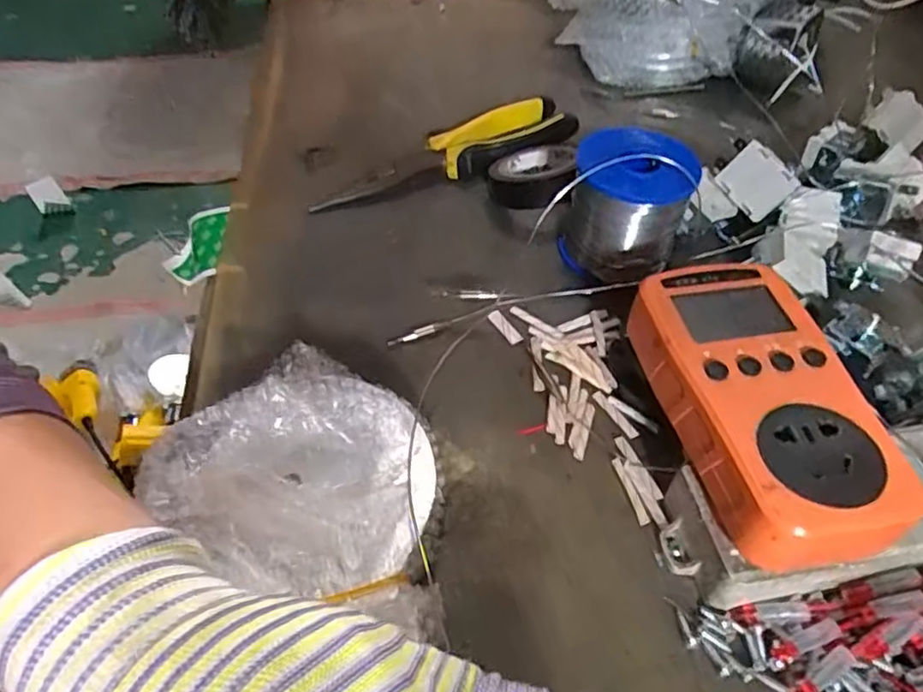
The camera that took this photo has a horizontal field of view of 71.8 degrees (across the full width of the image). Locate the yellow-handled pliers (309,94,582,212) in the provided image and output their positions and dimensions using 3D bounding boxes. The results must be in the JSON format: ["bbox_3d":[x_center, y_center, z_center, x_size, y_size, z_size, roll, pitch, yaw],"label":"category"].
[{"bbox_3d":[-0.008,-0.126,0.429,0.188,0.020,0.045,-25,56,-18],"label":"yellow-handled pliers"}]

